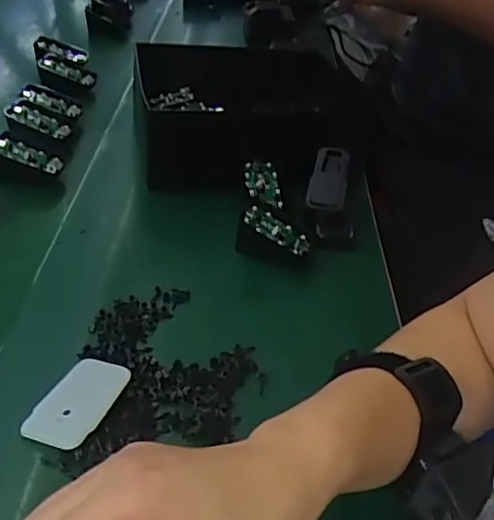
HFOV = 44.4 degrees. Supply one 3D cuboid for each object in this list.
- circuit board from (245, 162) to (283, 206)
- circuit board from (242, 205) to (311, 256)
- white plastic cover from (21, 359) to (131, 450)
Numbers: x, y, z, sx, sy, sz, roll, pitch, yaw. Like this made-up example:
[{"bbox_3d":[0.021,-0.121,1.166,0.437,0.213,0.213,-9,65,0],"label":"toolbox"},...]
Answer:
[{"bbox_3d":[0.017,-0.076,0.612,0.031,0.008,0.055,-4,65,-8],"label":"circuit board"},{"bbox_3d":[0.028,-0.027,0.549,0.063,0.008,0.029,31,38,-3],"label":"circuit board"},{"bbox_3d":[-0.108,0.093,0.392,0.042,0.012,0.071,18,38,15],"label":"white plastic cover"}]

